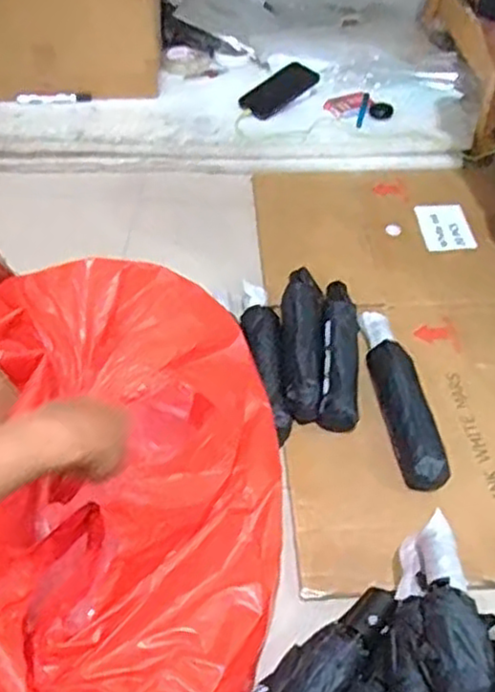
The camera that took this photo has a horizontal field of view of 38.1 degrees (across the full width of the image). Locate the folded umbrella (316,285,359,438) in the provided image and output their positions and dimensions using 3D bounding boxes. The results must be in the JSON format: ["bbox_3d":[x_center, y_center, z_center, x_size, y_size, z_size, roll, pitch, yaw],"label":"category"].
[{"bbox_3d":[0.134,0.002,1.050,0.056,0.041,0.280,6,48,4],"label":"folded umbrella"}]

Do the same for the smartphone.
[{"bbox_3d":[0.066,-0.525,1.466,0.184,0.009,0.095,-40,64,-22],"label":"smartphone"}]

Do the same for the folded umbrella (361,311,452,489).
[{"bbox_3d":[0.210,0.065,0.997,0.073,0.059,0.297,-5,48,-6],"label":"folded umbrella"}]

